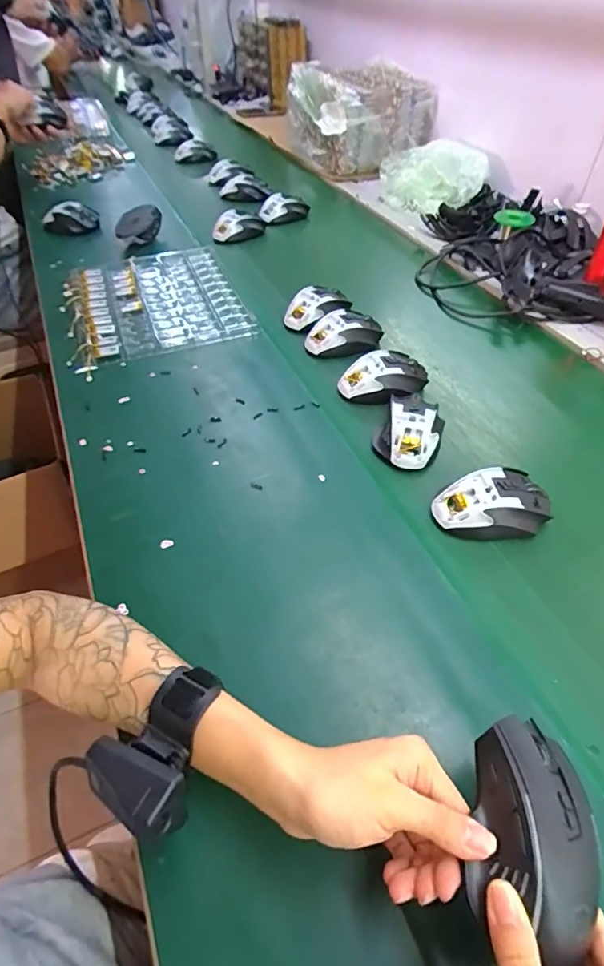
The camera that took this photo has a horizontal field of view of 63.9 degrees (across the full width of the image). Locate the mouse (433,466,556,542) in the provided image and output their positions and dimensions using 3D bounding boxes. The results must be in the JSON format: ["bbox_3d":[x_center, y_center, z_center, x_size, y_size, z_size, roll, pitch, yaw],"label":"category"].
[{"bbox_3d":[0.195,0.022,0.486,0.109,0.037,0.067,-10,49,-8],"label":"mouse"}]

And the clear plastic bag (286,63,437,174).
[{"bbox_3d":[0.154,-0.927,1.233,0.281,0.177,0.267,-25,53,-20],"label":"clear plastic bag"}]

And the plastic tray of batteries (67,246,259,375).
[{"bbox_3d":[-0.237,-0.296,0.782,0.260,0.024,0.297,-16,51,-14],"label":"plastic tray of batteries"}]

